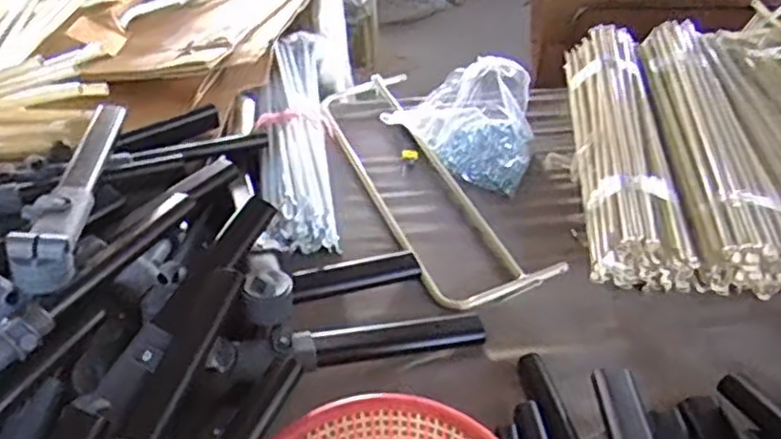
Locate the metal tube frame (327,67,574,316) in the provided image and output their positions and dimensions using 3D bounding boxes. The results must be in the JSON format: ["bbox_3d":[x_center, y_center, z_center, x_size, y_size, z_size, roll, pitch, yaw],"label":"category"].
[{"bbox_3d":[0.039,-0.112,1.228,0.205,0.042,0.719,-16,42,-14],"label":"metal tube frame"}]

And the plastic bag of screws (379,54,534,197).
[{"bbox_3d":[0.146,-0.185,1.237,0.277,0.127,0.202,26,48,31],"label":"plastic bag of screws"}]

